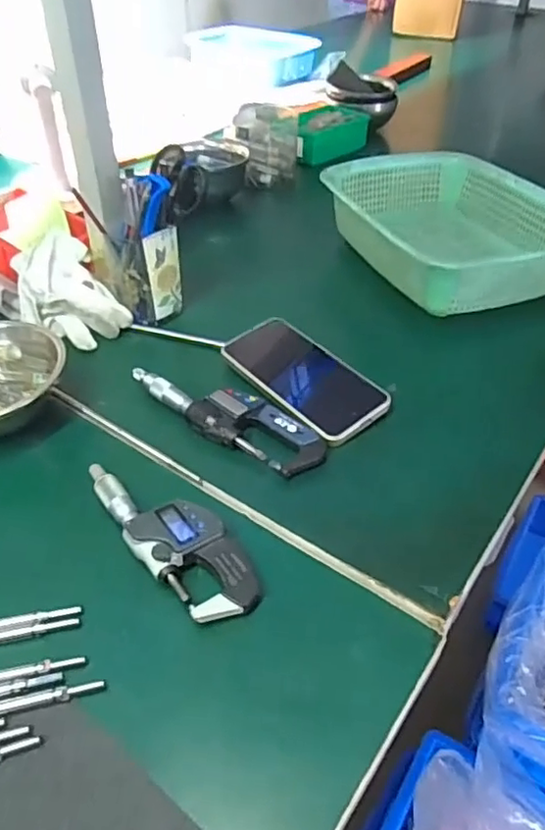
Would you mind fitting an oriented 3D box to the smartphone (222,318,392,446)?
[{"bbox_3d":[0.027,-0.034,0.530,0.070,0.008,0.146,-36,60,-24],"label":"smartphone"}]

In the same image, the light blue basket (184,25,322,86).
[{"bbox_3d":[-0.052,-0.814,1.359,0.304,0.071,0.201,23,47,24],"label":"light blue basket"}]

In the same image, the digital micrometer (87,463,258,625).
[{"bbox_3d":[-0.072,0.080,0.414,0.055,0.026,0.160,-33,51,-31],"label":"digital micrometer"}]

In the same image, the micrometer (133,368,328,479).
[{"bbox_3d":[-0.039,0.000,0.512,0.183,0.019,0.058,28,49,28],"label":"micrometer"}]

